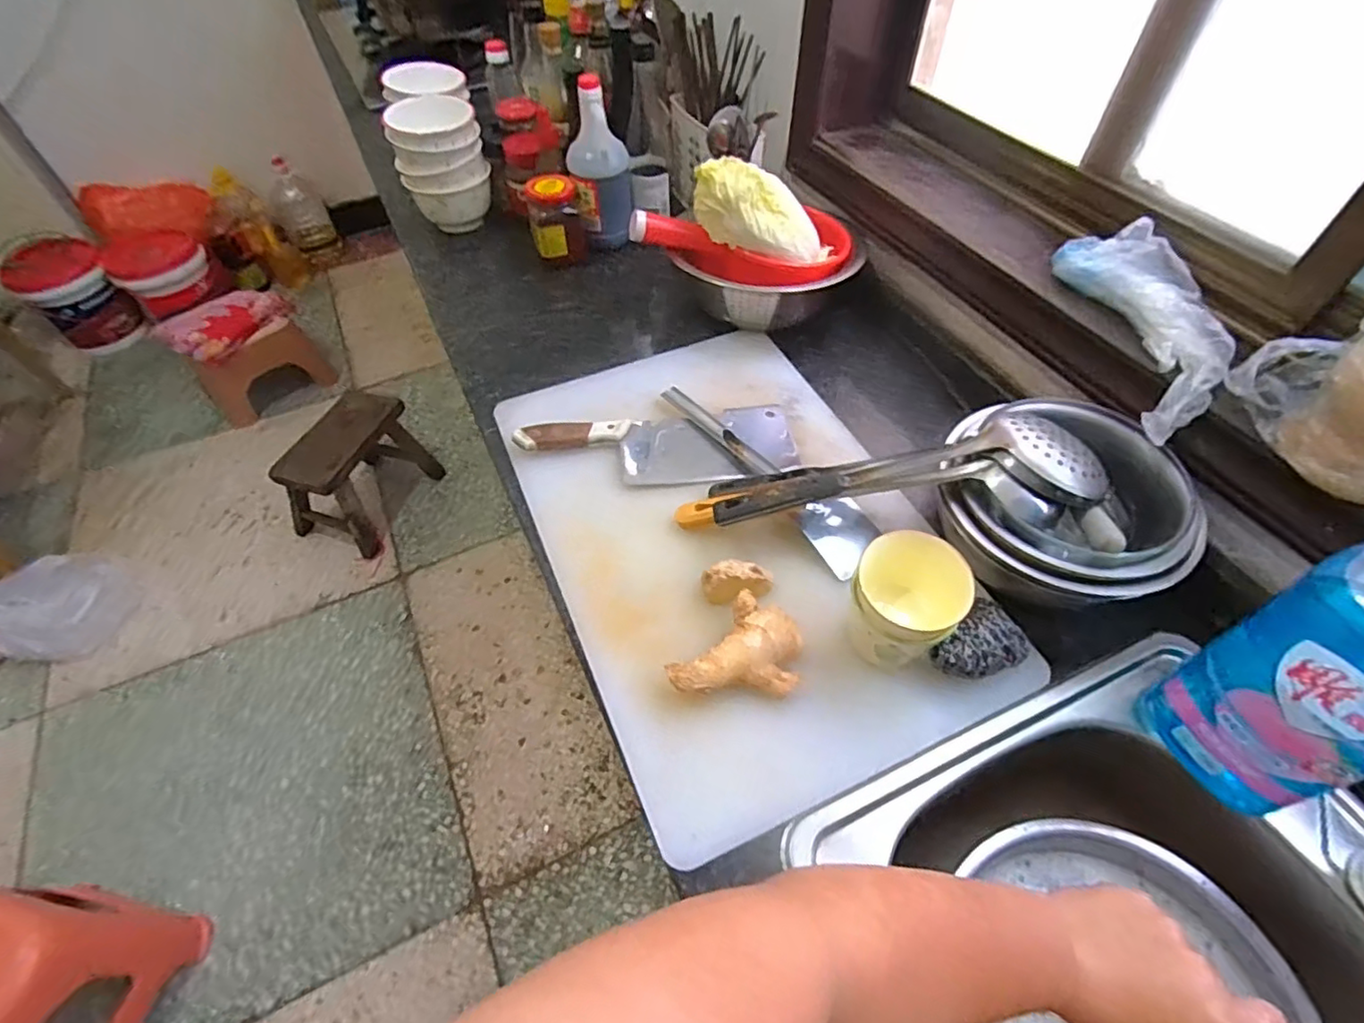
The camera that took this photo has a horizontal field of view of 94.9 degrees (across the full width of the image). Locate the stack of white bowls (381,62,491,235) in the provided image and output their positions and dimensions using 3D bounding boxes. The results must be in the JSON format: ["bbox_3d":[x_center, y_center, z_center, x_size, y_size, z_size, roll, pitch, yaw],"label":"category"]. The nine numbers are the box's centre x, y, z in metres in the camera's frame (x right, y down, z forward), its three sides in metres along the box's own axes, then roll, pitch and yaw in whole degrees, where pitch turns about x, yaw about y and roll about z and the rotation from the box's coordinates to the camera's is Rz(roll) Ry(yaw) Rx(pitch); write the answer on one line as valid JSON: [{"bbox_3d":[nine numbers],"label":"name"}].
[{"bbox_3d":[-0.389,-0.582,1.009,0.131,0.159,0.253,-16,54,-11],"label":"stack of white bowls"}]

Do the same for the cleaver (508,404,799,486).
[{"bbox_3d":[-0.024,-0.068,0.677,0.294,0.019,0.106,-8,53,-5],"label":"cleaver"}]

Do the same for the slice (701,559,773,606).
[{"bbox_3d":[0.050,0.066,0.560,0.061,0.038,0.030,-2,53,0],"label":"slice"}]

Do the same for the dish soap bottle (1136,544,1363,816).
[{"bbox_3d":[0.416,0.096,0.388,0.067,0.281,0.108,-21,55,-14],"label":"dish soap bottle"}]

